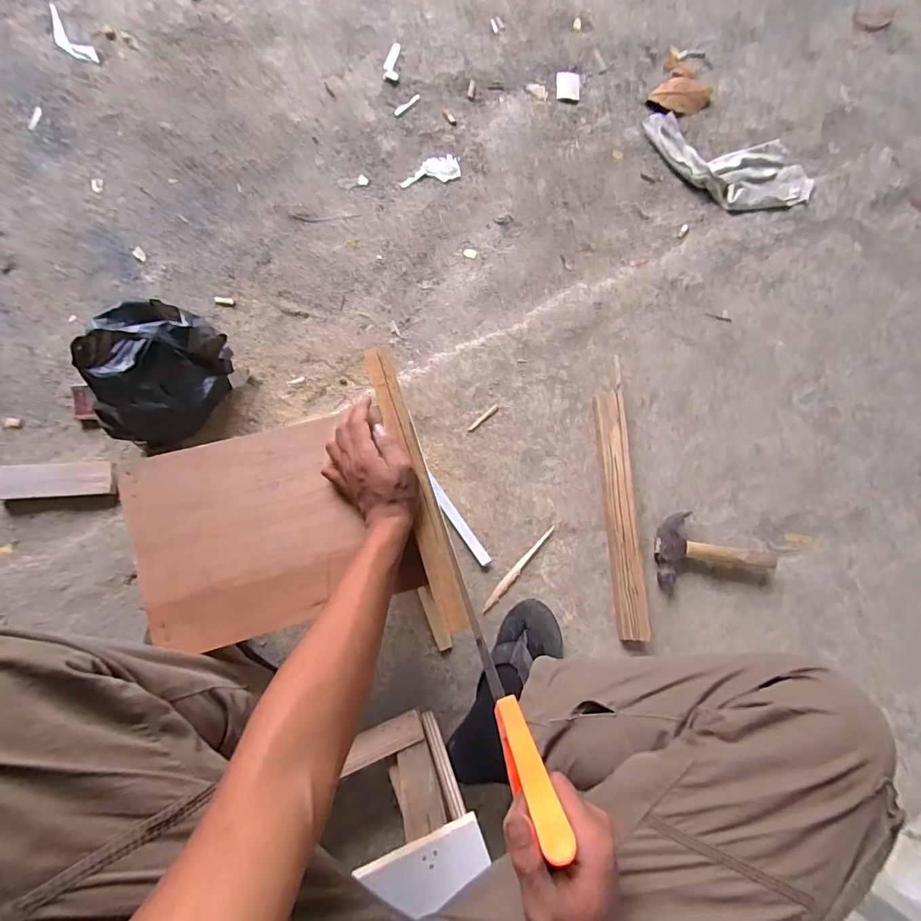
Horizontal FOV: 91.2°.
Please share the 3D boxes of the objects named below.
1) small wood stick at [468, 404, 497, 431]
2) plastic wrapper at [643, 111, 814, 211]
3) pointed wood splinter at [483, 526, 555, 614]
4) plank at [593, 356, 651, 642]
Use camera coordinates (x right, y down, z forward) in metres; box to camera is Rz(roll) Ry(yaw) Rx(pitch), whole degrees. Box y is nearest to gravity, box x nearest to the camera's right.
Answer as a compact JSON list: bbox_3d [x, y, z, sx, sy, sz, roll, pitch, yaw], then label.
[{"bbox_3d":[0.040,-0.075,0.793,0.068,0.004,0.011,-41,89,-10],"label":"small wood stick"},{"bbox_3d":[0.562,-0.613,0.934,0.361,0.023,0.171,11,82,-5],"label":"plastic wrapper"},{"bbox_3d":[0.100,0.184,0.769,0.016,0.006,0.182,43,80,0],"label":"pointed wood splinter"},{"bbox_3d":[0.280,0.066,0.801,0.051,0.041,0.490,-3,84,-7],"label":"plank"}]

